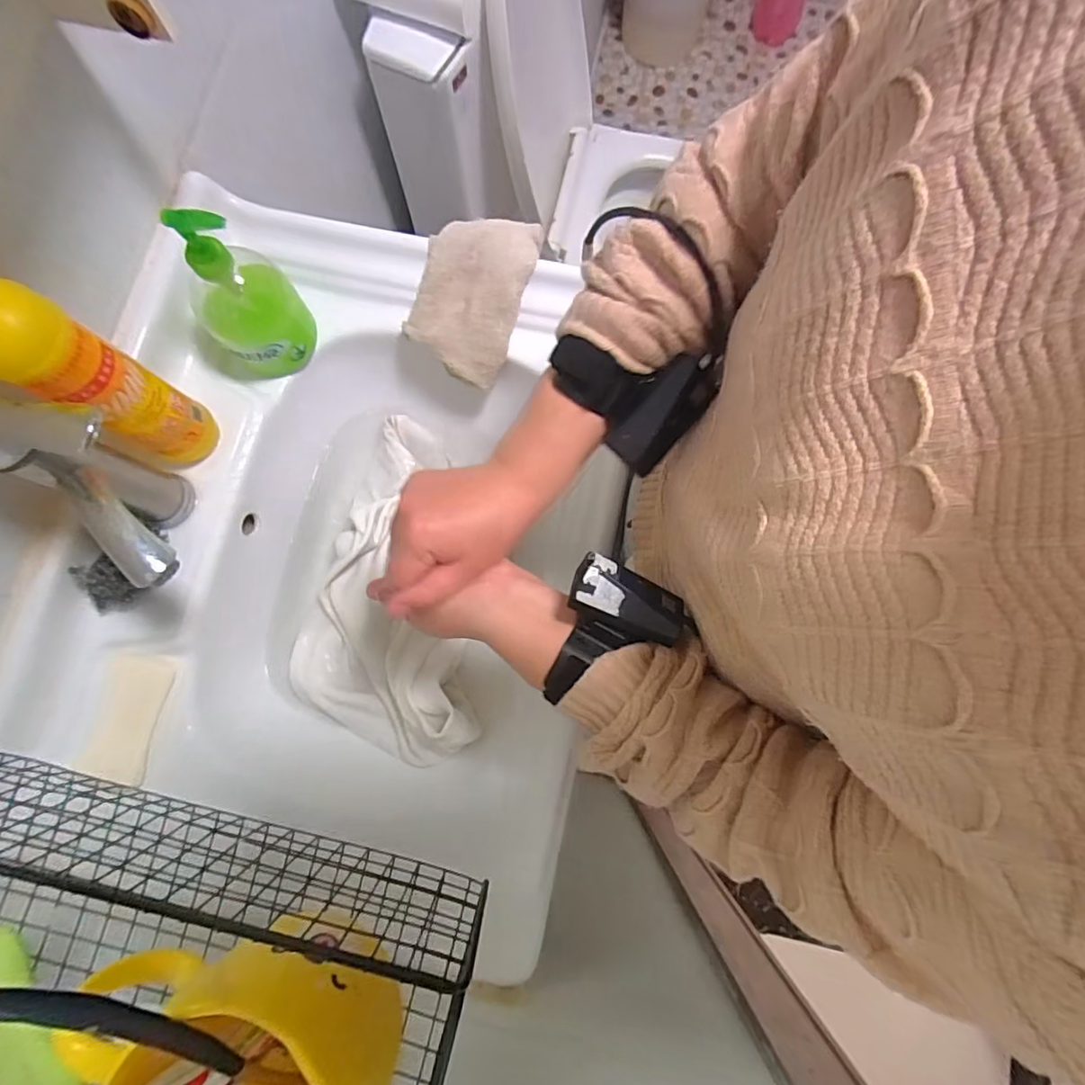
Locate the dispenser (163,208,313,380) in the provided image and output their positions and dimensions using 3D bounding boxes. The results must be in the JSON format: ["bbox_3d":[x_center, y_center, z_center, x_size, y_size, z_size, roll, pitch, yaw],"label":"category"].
[{"bbox_3d":[-0.262,-0.212,0.468,0.085,0.159,0.061,-37,81,-6],"label":"dispenser"}]

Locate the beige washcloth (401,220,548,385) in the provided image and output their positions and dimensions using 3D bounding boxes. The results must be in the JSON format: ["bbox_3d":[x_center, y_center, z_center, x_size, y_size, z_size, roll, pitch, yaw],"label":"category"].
[{"bbox_3d":[-0.067,-0.245,0.528,0.098,0.058,0.146,23,81,5],"label":"beige washcloth"}]

